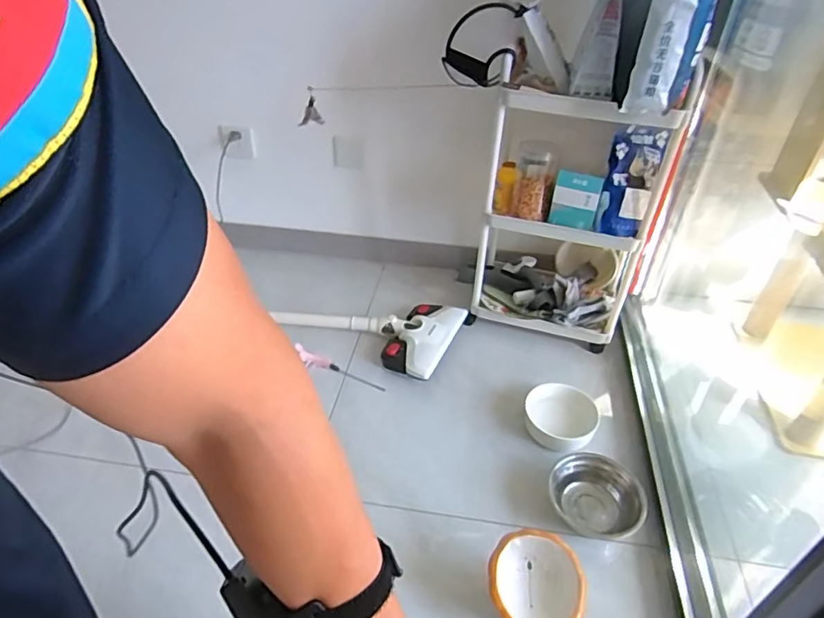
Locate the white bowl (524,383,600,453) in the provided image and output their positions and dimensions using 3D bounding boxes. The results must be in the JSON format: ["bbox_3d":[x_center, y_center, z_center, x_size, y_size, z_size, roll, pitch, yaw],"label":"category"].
[{"bbox_3d":[0.322,0.233,1.173,0.151,0.045,0.163,1,38,0],"label":"white bowl"}]

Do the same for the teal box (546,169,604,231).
[{"bbox_3d":[0.351,-0.232,1.167,0.096,0.116,0.029,12,40,14],"label":"teal box"}]

